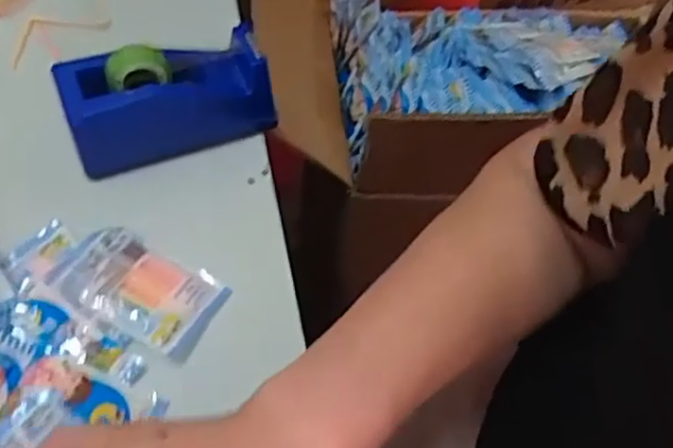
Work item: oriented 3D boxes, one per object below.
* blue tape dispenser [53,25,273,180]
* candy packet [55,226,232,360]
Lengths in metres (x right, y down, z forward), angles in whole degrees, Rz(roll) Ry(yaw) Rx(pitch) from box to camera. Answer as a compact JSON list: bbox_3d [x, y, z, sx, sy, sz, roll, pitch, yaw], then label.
[{"bbox_3d":[-0.121,-0.090,0.510,0.142,0.078,0.053,-17,59,-15],"label":"blue tape dispenser"},{"bbox_3d":[-0.129,0.041,0.456,0.101,0.019,0.063,23,57,11],"label":"candy packet"}]

